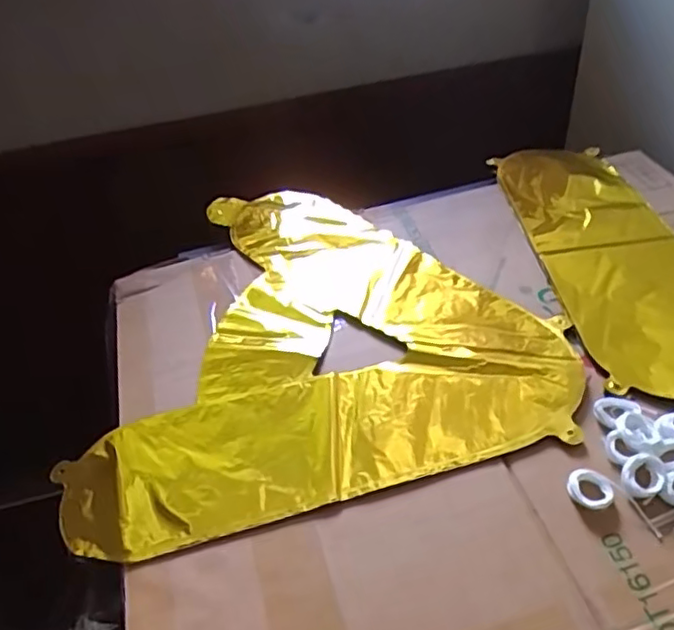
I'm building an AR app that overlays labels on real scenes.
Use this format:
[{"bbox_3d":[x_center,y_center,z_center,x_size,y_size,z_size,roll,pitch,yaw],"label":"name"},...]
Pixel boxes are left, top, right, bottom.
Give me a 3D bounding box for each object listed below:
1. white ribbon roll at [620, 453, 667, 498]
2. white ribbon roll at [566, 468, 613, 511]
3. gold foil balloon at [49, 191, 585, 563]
[{"bbox_3d":[0.188,0.098,0.382,0.024,0.008,0.028,16,48,22],"label":"white ribbon roll"},{"bbox_3d":[0.155,0.107,0.383,0.027,0.007,0.026,-4,44,4],"label":"white ribbon roll"},{"bbox_3d":[-0.027,-0.003,0.523,0.359,0.015,0.361,-11,44,-4],"label":"gold foil balloon"}]

